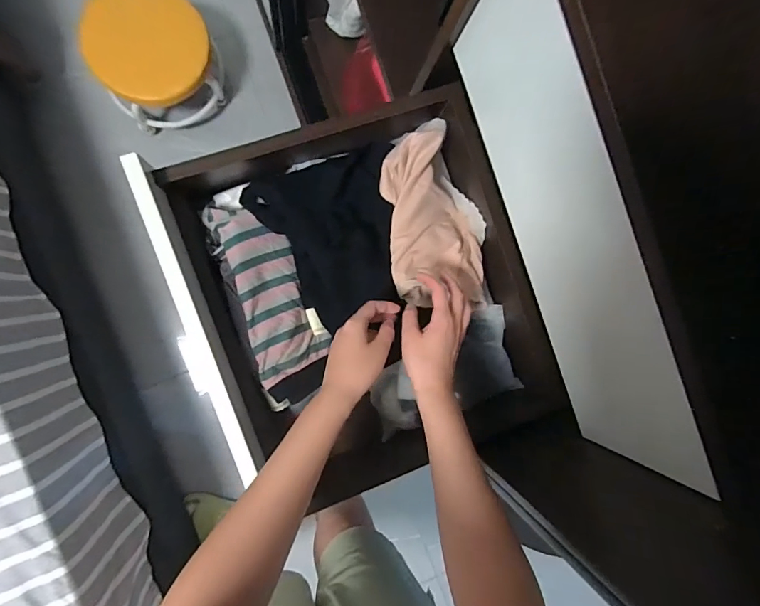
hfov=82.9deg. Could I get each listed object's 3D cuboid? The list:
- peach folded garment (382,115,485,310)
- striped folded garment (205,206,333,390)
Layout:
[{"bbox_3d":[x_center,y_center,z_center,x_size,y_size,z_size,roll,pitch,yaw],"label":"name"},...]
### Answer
[{"bbox_3d":[0.072,-0.112,0.580,0.127,0.056,0.229,-6,91,-9],"label":"peach folded garment"},{"bbox_3d":[-0.138,-0.019,0.542,0.097,0.031,0.221,-19,93,-9],"label":"striped folded garment"}]

